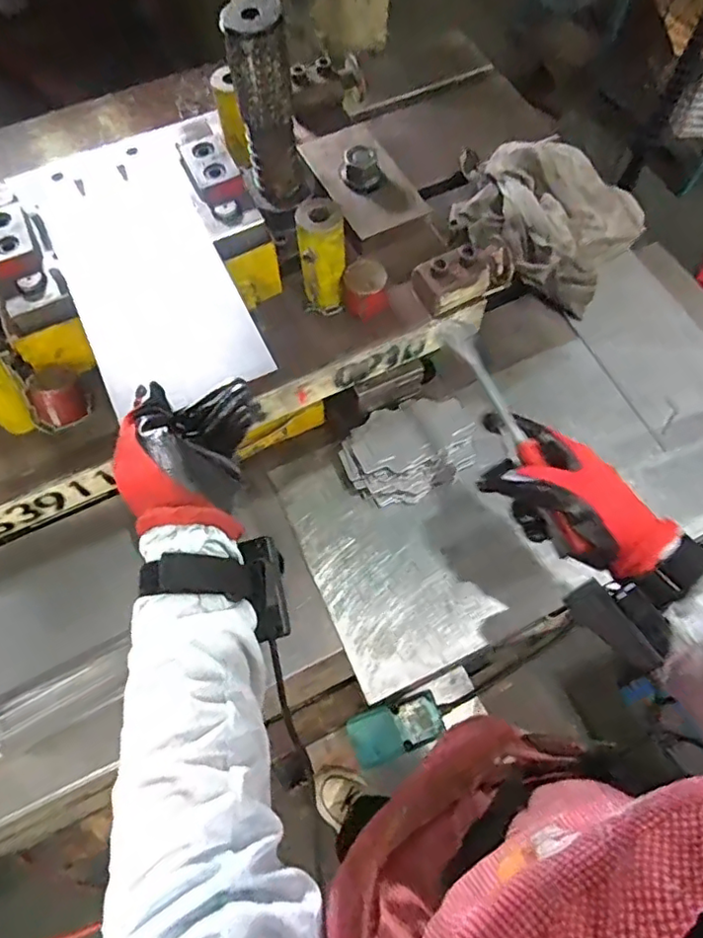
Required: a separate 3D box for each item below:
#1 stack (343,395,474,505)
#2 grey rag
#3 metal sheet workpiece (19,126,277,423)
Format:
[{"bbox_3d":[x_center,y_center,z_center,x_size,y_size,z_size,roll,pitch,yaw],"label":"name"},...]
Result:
[{"bbox_3d":[0.058,-0.022,0.615,0.131,0.044,0.096,-29,67,-11],"label":"stack"},{"bbox_3d":[0.241,-0.323,0.730,0.222,0.067,0.184,37,72,17],"label":"grey rag"},{"bbox_3d":[-0.177,-0.178,0.492,0.124,0.007,0.294,-23,69,-8],"label":"metal sheet workpiece"}]

